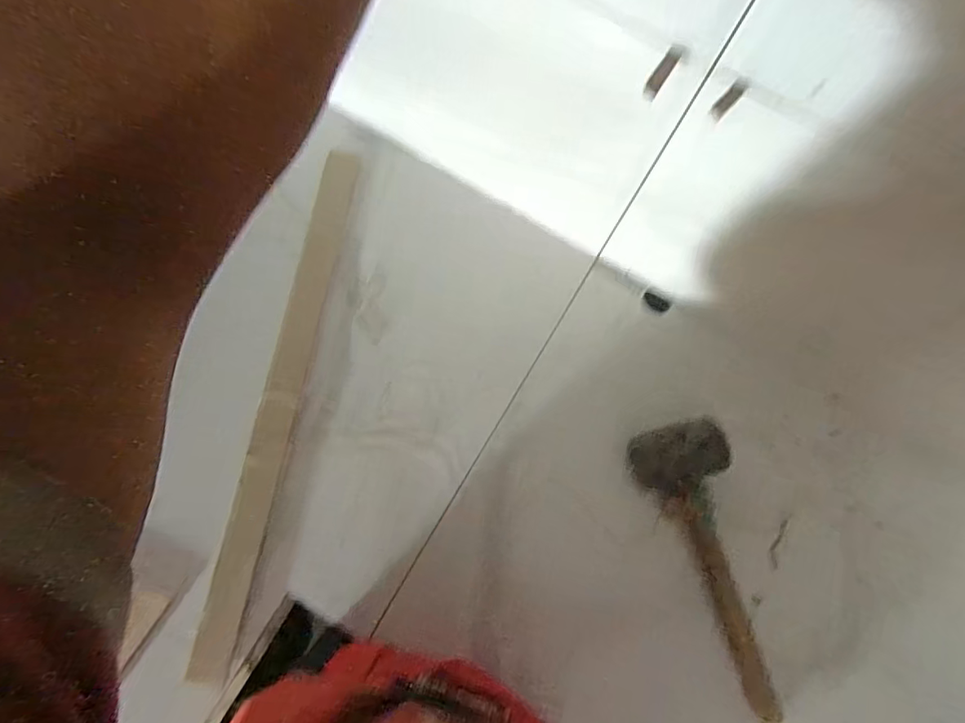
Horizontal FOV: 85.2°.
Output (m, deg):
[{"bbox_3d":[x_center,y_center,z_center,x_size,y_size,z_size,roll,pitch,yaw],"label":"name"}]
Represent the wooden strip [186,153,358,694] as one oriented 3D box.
[{"bbox_3d":[-0.218,0.029,0.580,0.043,0.016,0.576,11,78,1],"label":"wooden strip"}]

